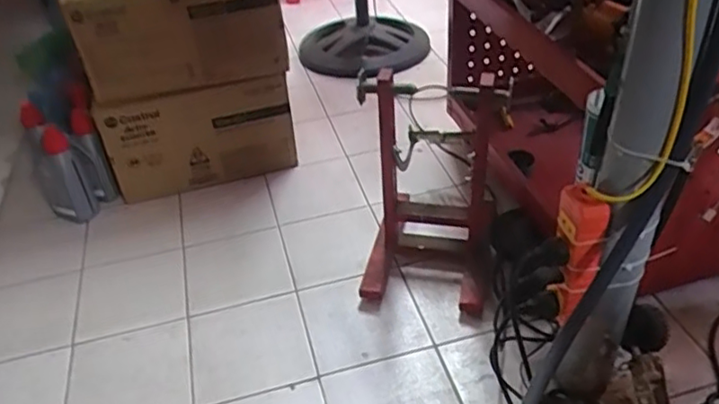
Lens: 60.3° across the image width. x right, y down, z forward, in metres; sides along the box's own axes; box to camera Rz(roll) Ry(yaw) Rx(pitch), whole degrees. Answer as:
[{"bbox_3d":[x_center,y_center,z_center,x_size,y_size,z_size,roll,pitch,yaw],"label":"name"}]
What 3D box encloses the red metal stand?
[{"bbox_3d":[0.121,-0.030,1.088,0.216,0.360,0.262,4,39,12],"label":"red metal stand"}]

